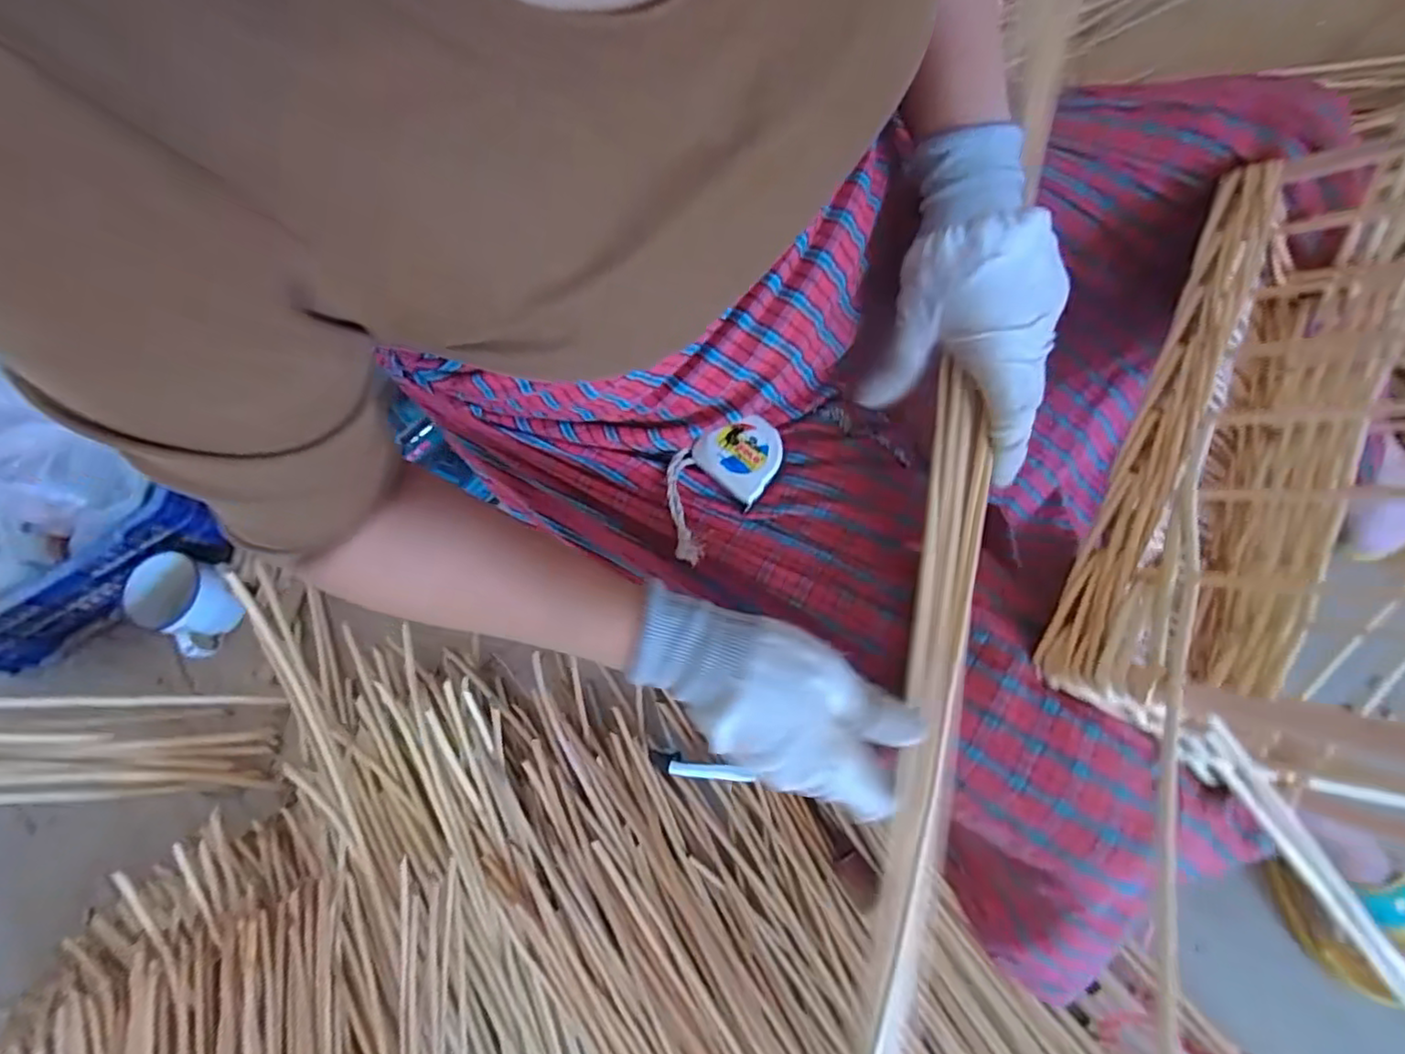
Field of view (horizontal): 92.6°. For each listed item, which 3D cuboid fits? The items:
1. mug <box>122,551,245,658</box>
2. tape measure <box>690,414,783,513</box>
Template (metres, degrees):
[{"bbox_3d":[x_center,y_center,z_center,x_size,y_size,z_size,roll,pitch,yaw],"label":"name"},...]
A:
[{"bbox_3d":[-0.629,0.091,0.815,0.097,0.084,0.100,22,73,11],"label":"mug"},{"bbox_3d":[0.026,-0.048,0.434,0.052,0.018,0.049,39,75,15],"label":"tape measure"}]

